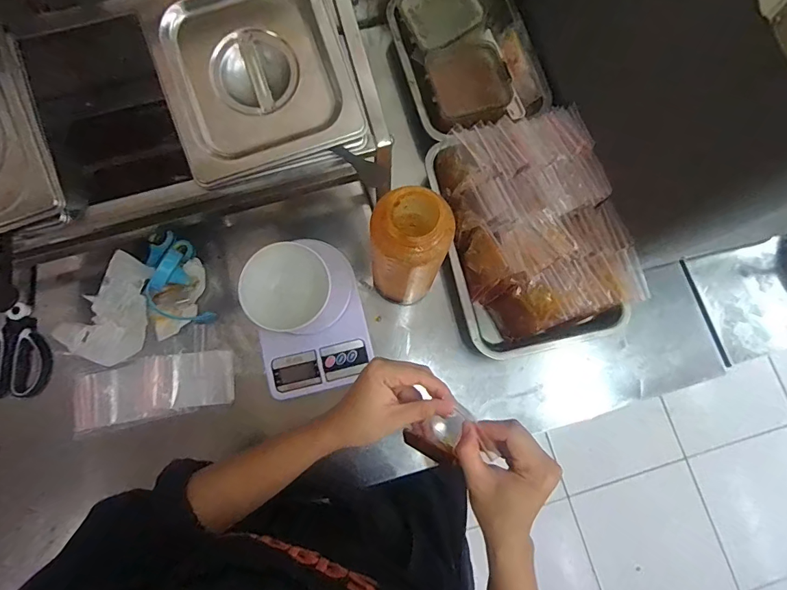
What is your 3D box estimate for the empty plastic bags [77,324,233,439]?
[{"bbox_3d":[-0.315,0.108,0.567,0.201,0.012,0.103,-12,78,-2],"label":"empty plastic bags"}]

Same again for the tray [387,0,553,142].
[{"bbox_3d":[0.109,-0.344,0.616,0.185,0.056,0.238,-15,79,-4],"label":"tray"}]

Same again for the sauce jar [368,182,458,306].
[{"bbox_3d":[0.016,-0.048,0.479,0.073,0.177,0.068,0,78,-1],"label":"sauce jar"}]

